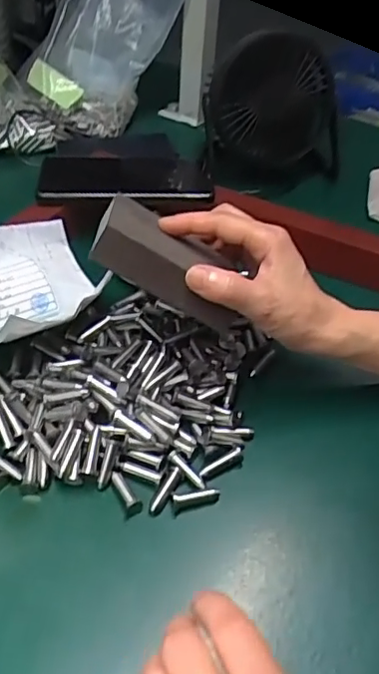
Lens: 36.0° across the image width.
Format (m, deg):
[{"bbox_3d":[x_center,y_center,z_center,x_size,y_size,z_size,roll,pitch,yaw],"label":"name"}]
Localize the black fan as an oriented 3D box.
[{"bbox_3d":[0.088,-0.231,0.593,0.141,0.141,0.098,13,44,8],"label":"black fan"}]

